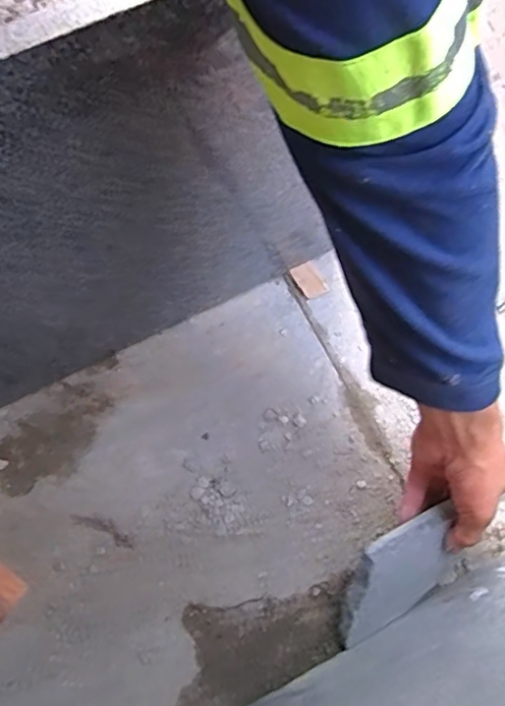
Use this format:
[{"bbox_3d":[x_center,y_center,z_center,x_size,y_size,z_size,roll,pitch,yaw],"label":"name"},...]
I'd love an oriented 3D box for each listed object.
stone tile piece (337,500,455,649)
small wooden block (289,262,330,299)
[{"bbox_3d":[0.130,0.208,0.514,0.120,0.123,0.018,-24,39,-16],"label":"stone tile piece"},{"bbox_3d":[0.065,-0.083,0.642,0.027,0.008,0.044,-32,75,-10],"label":"small wooden block"}]

